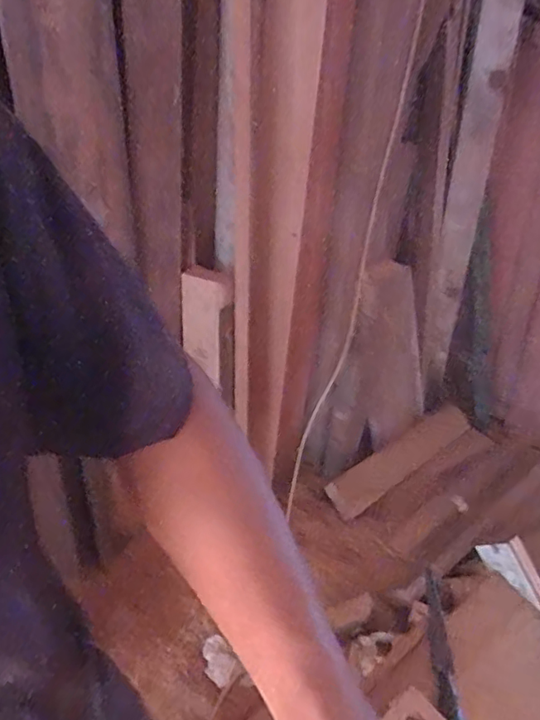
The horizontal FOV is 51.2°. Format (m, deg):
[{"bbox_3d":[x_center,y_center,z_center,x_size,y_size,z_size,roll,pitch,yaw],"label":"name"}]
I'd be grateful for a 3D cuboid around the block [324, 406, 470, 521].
[{"bbox_3d":[0.397,0.273,1.665,0.532,0.051,0.121,-24,49,-36],"label":"block"}]

